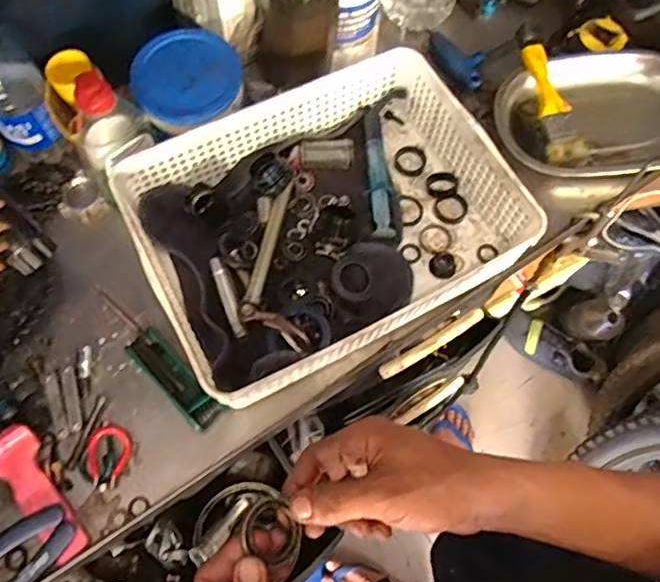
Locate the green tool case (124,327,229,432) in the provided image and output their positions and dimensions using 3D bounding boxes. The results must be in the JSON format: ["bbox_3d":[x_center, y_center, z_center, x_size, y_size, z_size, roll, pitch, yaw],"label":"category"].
[{"bbox_3d":[-0.139,0.079,0.521,0.103,0.015,0.031,43,73,14],"label":"green tool case"}]

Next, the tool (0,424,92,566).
[{"bbox_3d":[-0.247,0.170,0.486,0.037,0.013,0.123,-32,73,-13],"label":"tool"}]

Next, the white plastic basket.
[{"bbox_3d":[-0.005,-0.066,0.552,0.327,0.083,0.263,-26,72,-11],"label":"white plastic basket"}]

